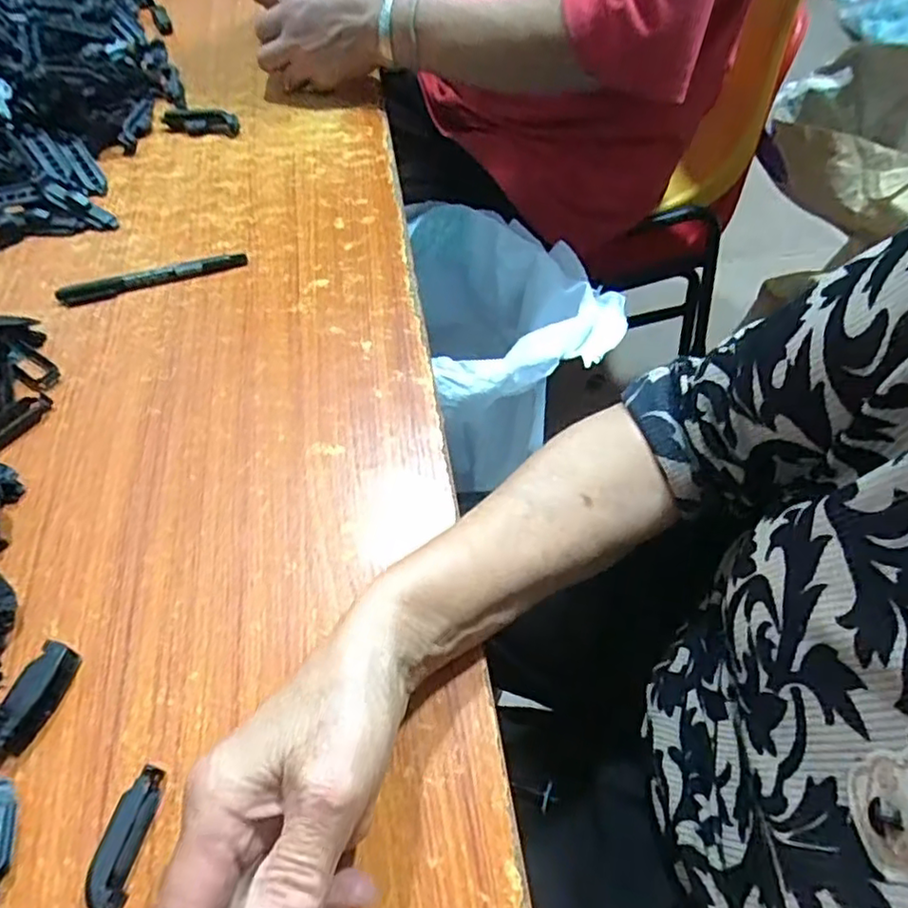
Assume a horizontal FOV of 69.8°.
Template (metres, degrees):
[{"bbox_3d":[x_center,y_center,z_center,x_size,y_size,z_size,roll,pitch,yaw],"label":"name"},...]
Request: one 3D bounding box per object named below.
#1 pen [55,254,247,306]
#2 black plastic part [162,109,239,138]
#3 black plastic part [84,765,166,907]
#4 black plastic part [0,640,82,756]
[{"bbox_3d":[-0.226,-0.133,0.490,0.136,0.012,0.011,-15,56,-10],"label":"pen"},{"bbox_3d":[-0.237,-0.310,0.607,0.072,0.019,0.022,7,55,5],"label":"black plastic part"},{"bbox_3d":[-0.139,0.163,0.276,0.011,0.019,0.054,8,55,6],"label":"black plastic part"},{"bbox_3d":[-0.200,0.116,0.312,0.017,0.016,0.049,12,56,9],"label":"black plastic part"}]

